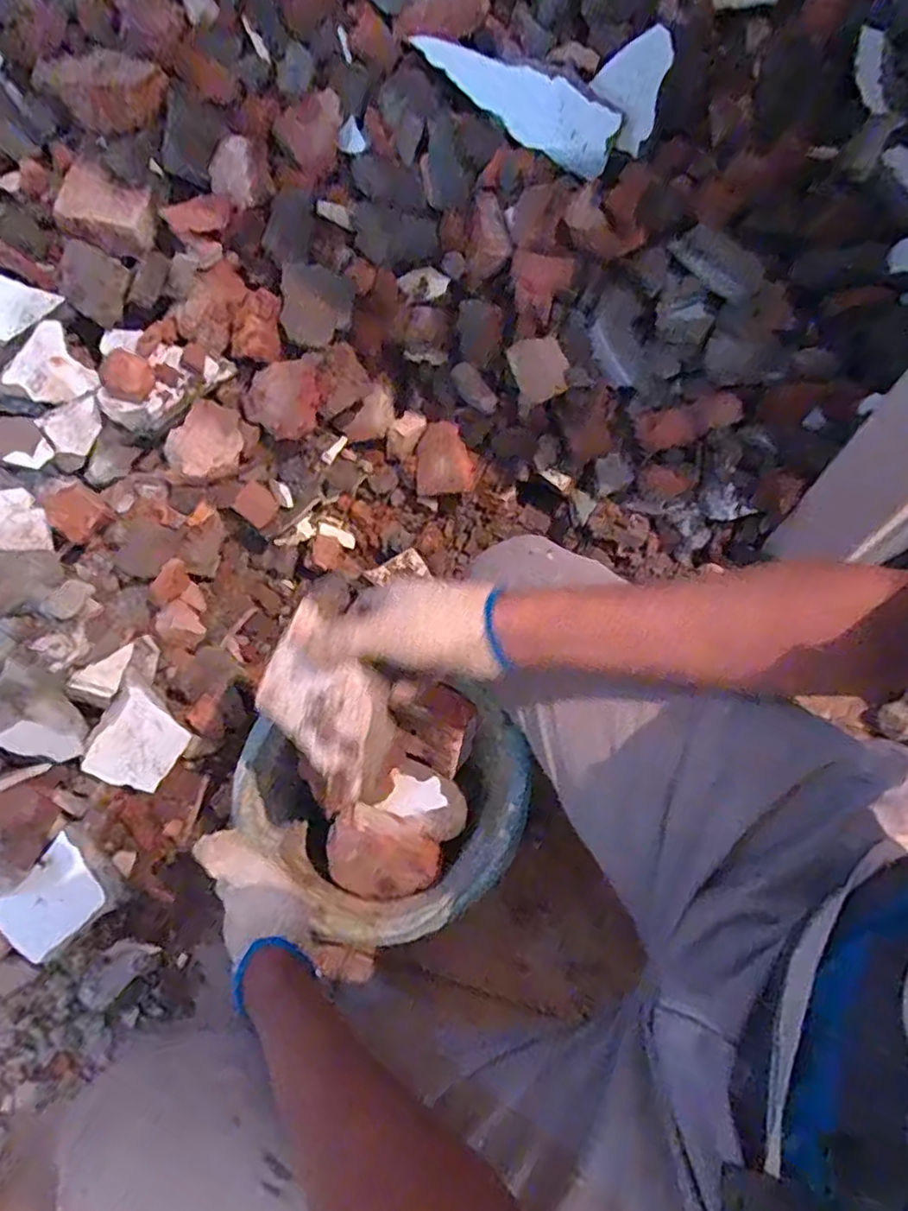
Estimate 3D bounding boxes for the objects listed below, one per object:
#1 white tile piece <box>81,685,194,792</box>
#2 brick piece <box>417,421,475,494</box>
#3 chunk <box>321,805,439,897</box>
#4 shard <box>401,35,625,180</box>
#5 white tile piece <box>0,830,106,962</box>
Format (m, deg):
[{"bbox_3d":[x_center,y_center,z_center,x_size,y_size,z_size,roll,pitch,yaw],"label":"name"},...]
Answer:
[{"bbox_3d":[-0.318,0.141,0.659,0.076,0.005,0.092,34,86,-23],"label":"white tile piece"},{"bbox_3d":[-0.014,-0.186,0.831,0.070,0.030,0.088,-4,96,25],"label":"brick piece"},{"bbox_3d":[-0.067,0.236,0.620,0.104,0.053,0.076,12,64,4],"label":"chunk"},{"bbox_3d":[0.077,-0.591,0.756,0.243,0.017,0.076,19,104,-15],"label":"shard"},{"bbox_3d":[-0.377,0.274,0.601,0.090,0.012,0.074,-43,92,-13],"label":"white tile piece"}]

